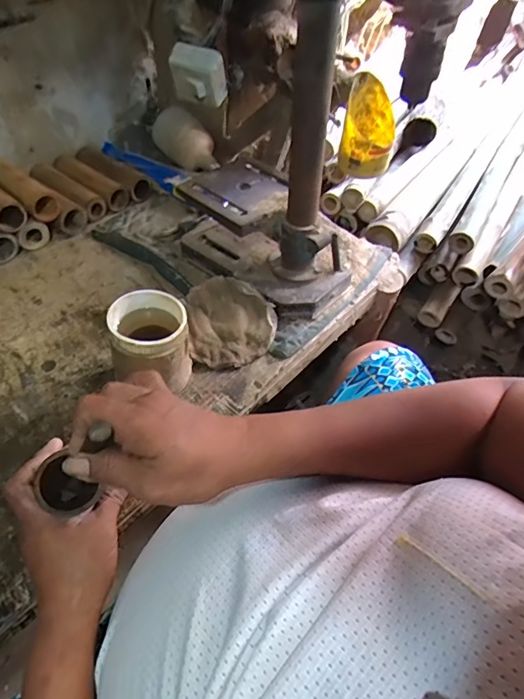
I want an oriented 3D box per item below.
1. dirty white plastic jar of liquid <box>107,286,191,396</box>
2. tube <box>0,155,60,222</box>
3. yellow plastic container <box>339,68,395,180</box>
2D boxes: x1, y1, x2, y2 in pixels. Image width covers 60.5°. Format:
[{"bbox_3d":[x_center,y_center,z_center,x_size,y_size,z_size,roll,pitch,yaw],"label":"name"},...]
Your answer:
[{"bbox_3d":[-0.147,-0.001,0.602,0.097,0.129,0.092,2,51,-3],"label":"dirty white plastic jar of liquid"},{"bbox_3d":[-0.446,-0.294,0.818,0.181,0.054,0.056,37,58,22],"label":"tube"},{"bbox_3d":[0.187,-0.380,0.786,0.090,0.131,0.124,12,52,5],"label":"yellow plastic container"}]

